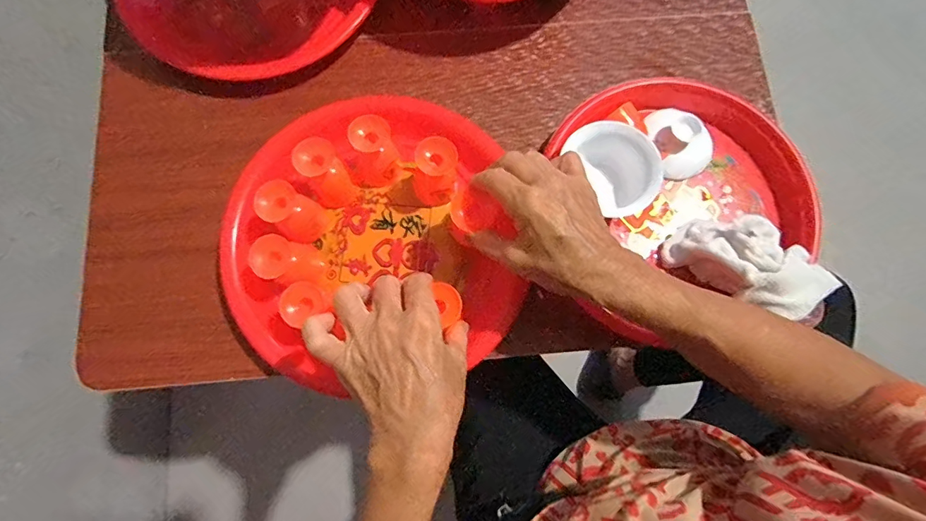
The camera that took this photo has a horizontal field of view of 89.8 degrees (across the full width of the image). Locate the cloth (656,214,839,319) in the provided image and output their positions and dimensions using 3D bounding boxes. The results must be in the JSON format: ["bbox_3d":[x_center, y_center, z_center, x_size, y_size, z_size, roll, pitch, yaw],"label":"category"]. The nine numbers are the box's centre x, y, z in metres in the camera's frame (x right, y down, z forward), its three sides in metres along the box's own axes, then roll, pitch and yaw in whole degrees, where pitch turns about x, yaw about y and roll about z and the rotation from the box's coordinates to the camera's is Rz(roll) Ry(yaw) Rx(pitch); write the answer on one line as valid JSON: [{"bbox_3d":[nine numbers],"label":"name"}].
[{"bbox_3d":[0.240,0.004,0.388,0.125,0.048,0.066,30,79,5],"label":"cloth"}]

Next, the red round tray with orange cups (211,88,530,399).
[{"bbox_3d":[-0.081,-0.029,0.385,0.238,0.064,0.234,0,78,-1],"label":"red round tray with orange cups"}]

